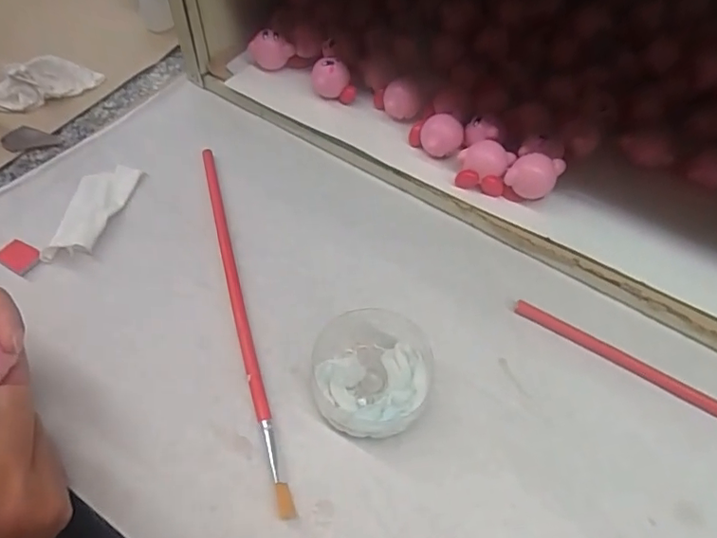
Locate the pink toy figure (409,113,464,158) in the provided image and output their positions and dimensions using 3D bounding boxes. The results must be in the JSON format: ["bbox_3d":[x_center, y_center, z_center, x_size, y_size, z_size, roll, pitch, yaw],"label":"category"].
[{"bbox_3d":[0.055,-0.094,0.377,0.036,0.026,0.028,10,53,4],"label":"pink toy figure"}]

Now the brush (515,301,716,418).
[{"bbox_3d":[0.182,0.068,0.301,0.196,0.007,0.010,29,57,18],"label":"brush"}]

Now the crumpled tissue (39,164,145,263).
[{"bbox_3d":[-0.179,-0.039,0.360,0.035,0.015,0.083,6,53,1],"label":"crumpled tissue"}]

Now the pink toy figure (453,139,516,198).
[{"bbox_3d":[0.086,-0.071,0.364,0.035,0.023,0.029,19,54,11],"label":"pink toy figure"}]

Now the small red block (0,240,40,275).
[{"bbox_3d":[-0.213,-0.008,0.335,0.021,0.009,0.018,29,57,18],"label":"small red block"}]

